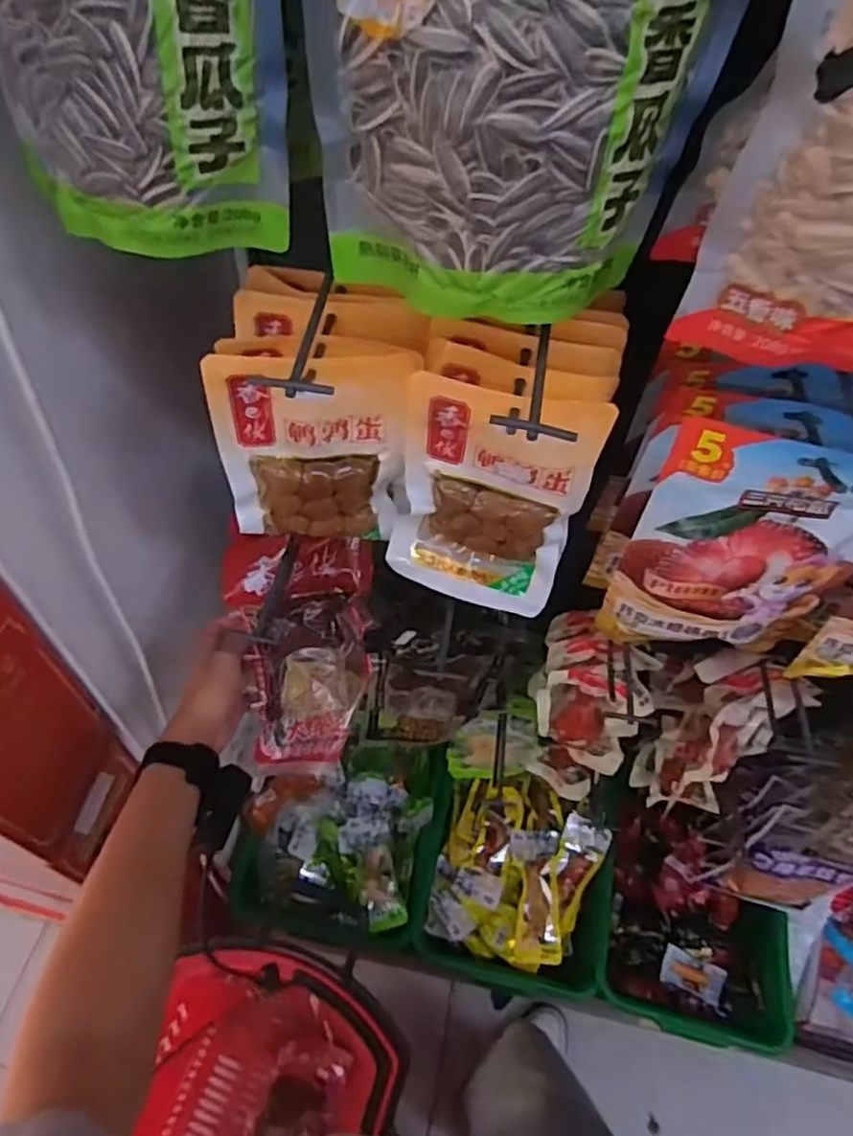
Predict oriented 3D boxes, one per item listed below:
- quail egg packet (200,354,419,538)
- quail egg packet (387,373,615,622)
[{"bbox_3d":[-0.070,-0.072,0.446,0.116,0.136,0.025,-5,55,-7],"label":"quail egg packet"},{"bbox_3d":[0.040,-0.045,0.458,0.118,0.166,0.043,17,55,8],"label":"quail egg packet"}]

